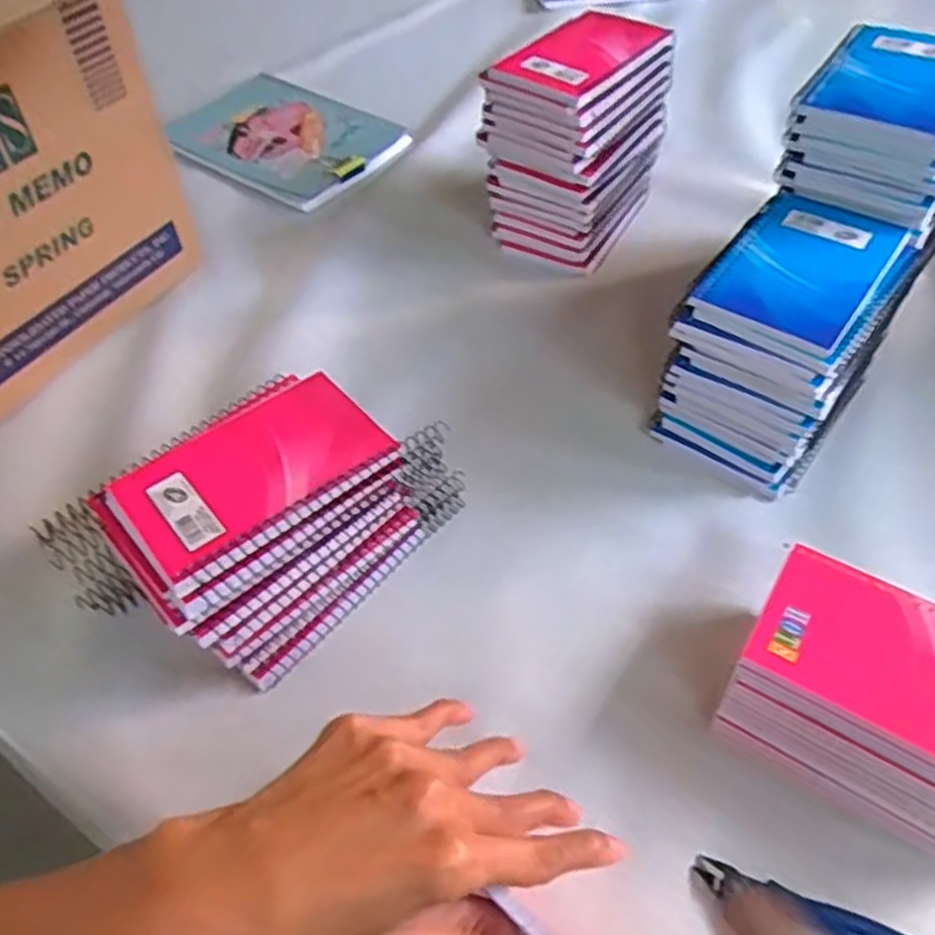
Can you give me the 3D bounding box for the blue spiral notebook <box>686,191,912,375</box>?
[{"bbox_3d":[0.198,-0.118,0.460,0.083,0.015,0.140,29,57,23],"label":"blue spiral notebook"}]

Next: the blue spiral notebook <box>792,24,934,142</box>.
[{"bbox_3d":[0.262,-0.241,0.479,0.086,0.012,0.124,28,56,23],"label":"blue spiral notebook"}]

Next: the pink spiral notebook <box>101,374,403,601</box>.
[{"bbox_3d":[-0.110,0.001,0.402,0.132,0.009,0.083,-34,57,-24],"label":"pink spiral notebook"}]

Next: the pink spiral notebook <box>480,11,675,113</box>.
[{"bbox_3d":[0.089,-0.313,0.589,0.085,0.015,0.141,31,58,25],"label":"pink spiral notebook"}]

